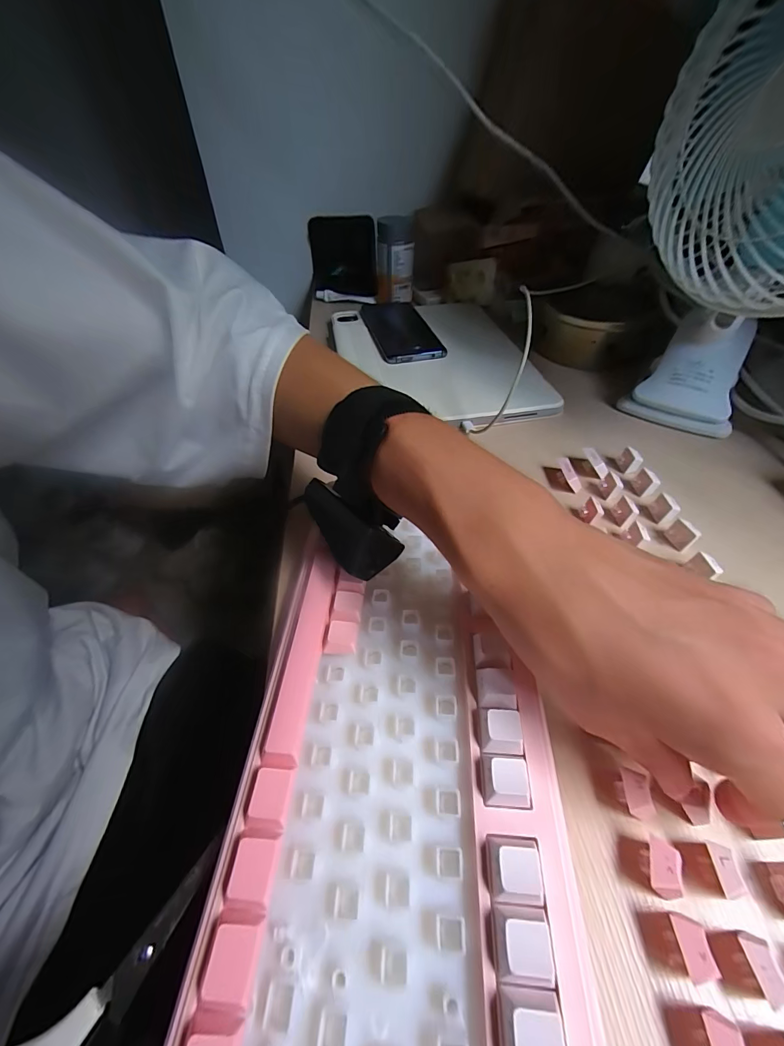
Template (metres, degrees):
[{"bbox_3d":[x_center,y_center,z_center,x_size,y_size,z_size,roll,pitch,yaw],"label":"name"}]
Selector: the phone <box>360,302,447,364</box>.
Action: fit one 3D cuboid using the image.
[{"bbox_3d":[0.009,-0.256,0.496,0.079,0.011,0.171,-9,49,-8],"label":"phone"}]

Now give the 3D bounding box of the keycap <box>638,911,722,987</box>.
[{"bbox_3d":[0.107,0.159,0.144,0.014,0.018,0.017,1,49,0],"label":"keycap"}]

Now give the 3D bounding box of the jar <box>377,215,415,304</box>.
[{"bbox_3d":[0.004,-0.378,0.552,0.054,0.091,0.047,1,49,0],"label":"jar"}]

